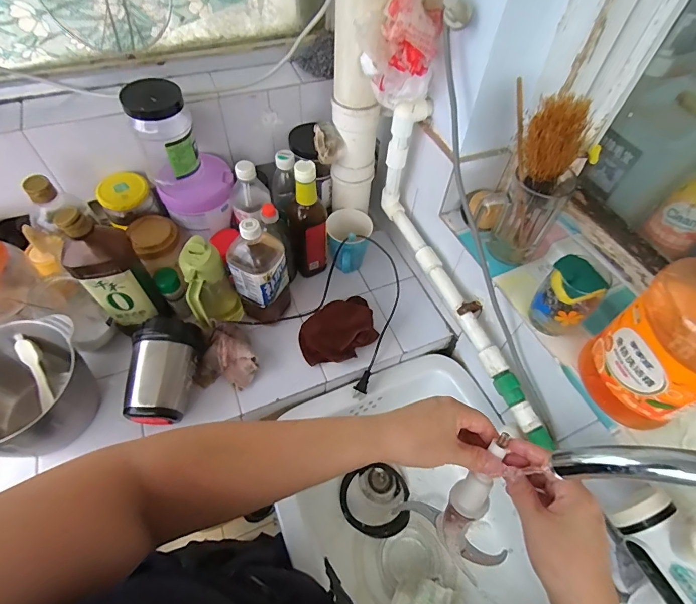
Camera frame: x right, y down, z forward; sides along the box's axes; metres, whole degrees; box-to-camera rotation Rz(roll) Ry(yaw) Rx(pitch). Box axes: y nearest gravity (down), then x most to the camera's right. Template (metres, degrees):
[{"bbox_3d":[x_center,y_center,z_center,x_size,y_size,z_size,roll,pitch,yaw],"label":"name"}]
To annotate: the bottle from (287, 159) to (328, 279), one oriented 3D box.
[{"bbox_3d":[-0.072,-0.139,0.715,0.072,0.249,0.058,-2,56,-4],"label":"bottle"}]

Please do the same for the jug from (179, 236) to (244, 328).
[{"bbox_3d":[-0.228,-0.017,0.660,0.075,0.181,0.085,-18,58,-15],"label":"jug"}]

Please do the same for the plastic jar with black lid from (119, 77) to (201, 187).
[{"bbox_3d":[-0.295,-0.265,0.629,0.080,0.158,0.074,1,55,-2],"label":"plastic jar with black lid"}]

